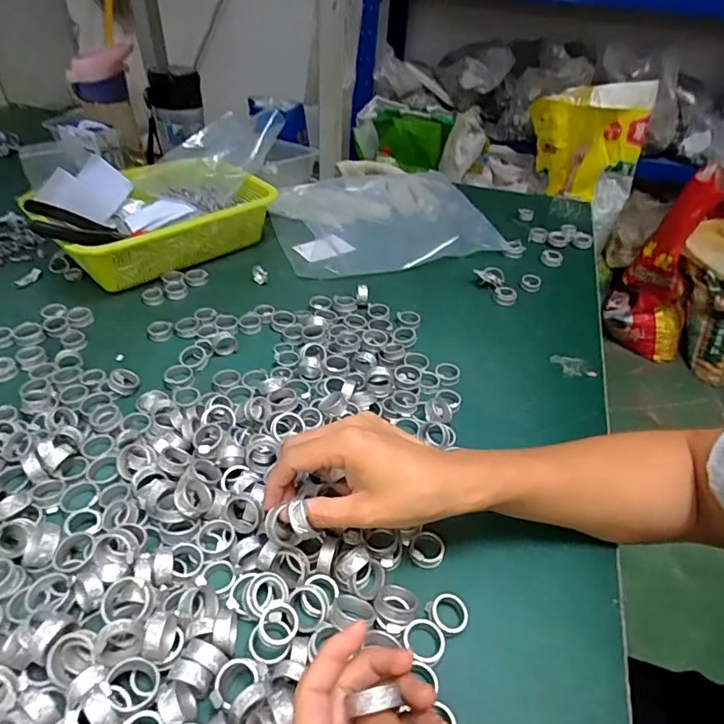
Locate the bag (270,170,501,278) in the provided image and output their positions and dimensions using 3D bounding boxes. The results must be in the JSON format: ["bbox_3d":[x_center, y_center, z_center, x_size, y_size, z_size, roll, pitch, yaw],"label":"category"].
[{"bbox_3d":[0.026,-0.215,0.740,0.299,0.039,0.251,-9,42,-18],"label":"bag"}]

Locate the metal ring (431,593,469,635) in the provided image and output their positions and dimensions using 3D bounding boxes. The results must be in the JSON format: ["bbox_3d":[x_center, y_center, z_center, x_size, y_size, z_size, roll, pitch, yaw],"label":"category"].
[{"bbox_3d":[0.055,0.157,0.313,0.022,0.007,0.022,3,39,-3],"label":"metal ring"}]

